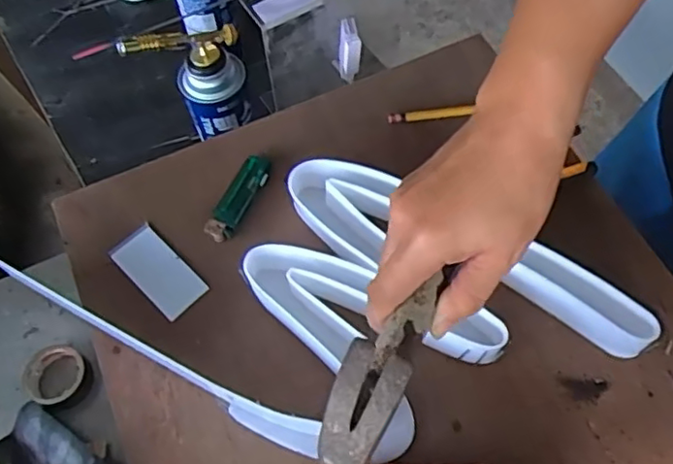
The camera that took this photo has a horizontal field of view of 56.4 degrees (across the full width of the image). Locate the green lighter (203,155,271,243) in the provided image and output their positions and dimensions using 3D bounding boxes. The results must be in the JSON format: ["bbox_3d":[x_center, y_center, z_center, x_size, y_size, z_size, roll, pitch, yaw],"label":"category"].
[{"bbox_3d":[-0.081,-0.028,0.522,0.025,0.012,0.082,23,64,12],"label":"green lighter"}]

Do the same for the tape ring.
[{"bbox_3d":[-0.209,0.109,0.470,0.044,0.021,0.043,0,61,0],"label":"tape ring"}]

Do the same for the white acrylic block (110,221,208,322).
[{"bbox_3d":[-0.142,0.029,0.497,0.039,0.004,0.082,-41,69,-19],"label":"white acrylic block"}]

